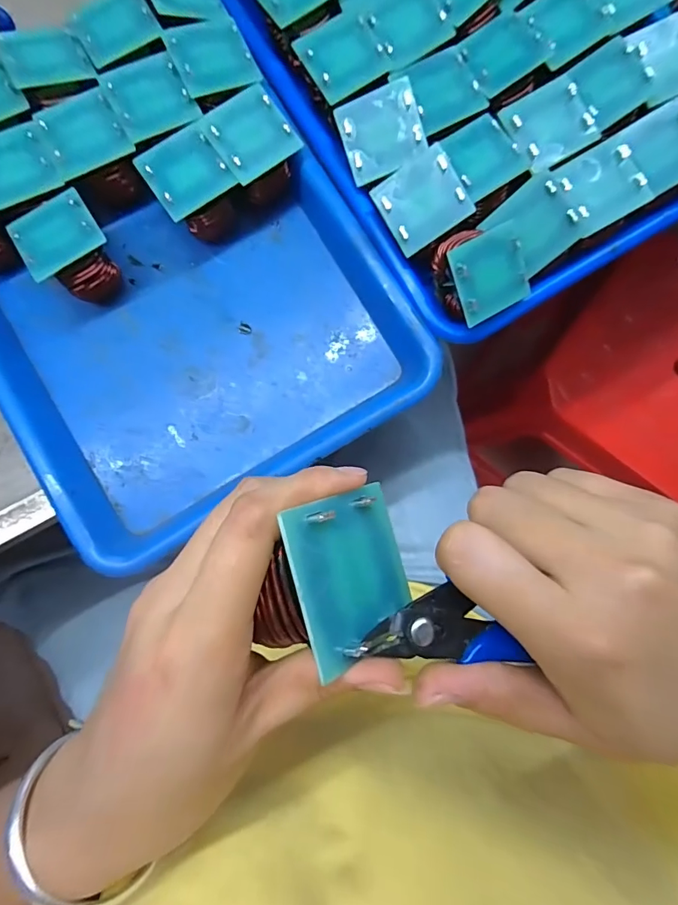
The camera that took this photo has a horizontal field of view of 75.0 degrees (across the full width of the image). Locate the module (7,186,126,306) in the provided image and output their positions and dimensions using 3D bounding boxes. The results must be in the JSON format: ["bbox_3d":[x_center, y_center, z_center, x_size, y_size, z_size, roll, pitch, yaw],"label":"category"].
[{"bbox_3d":[-0.168,-0.126,0.280,0.048,0.050,0.049,-36,86,-4],"label":"module"}]

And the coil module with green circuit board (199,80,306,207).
[{"bbox_3d":[-0.054,-0.190,0.286,0.049,0.049,0.046,-37,86,-4],"label":"coil module with green circuit board"}]

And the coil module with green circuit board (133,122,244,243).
[{"bbox_3d":[-0.092,-0.166,0.286,0.048,0.048,0.048,-34,86,-4],"label":"coil module with green circuit board"}]

